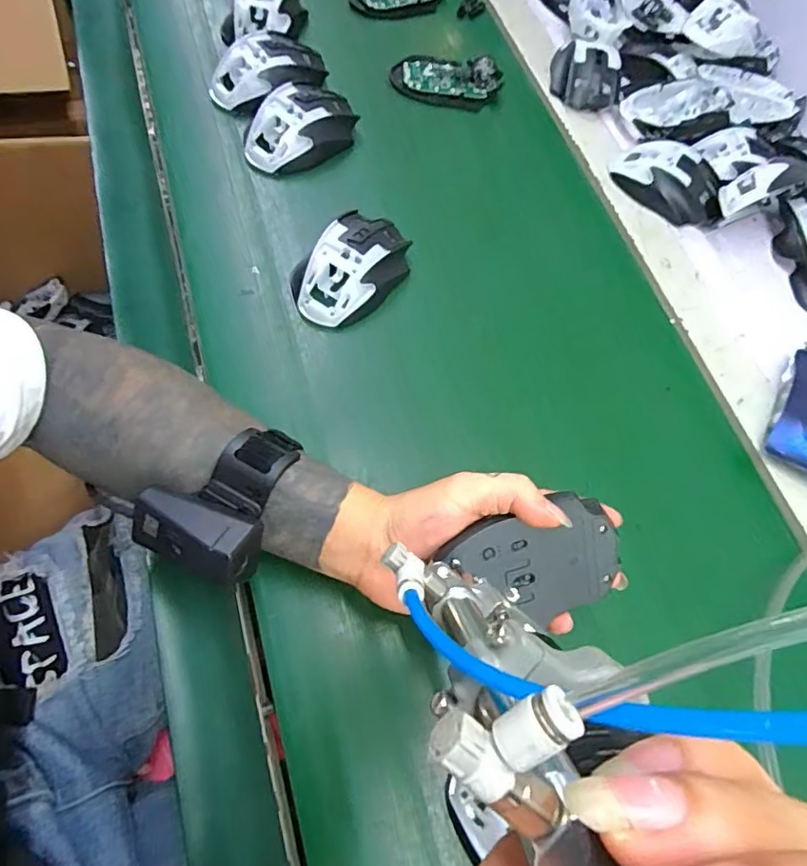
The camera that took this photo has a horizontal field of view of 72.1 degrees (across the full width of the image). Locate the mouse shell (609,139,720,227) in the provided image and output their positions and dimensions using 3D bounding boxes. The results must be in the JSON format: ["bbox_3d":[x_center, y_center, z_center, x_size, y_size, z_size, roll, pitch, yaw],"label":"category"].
[{"bbox_3d":[0.264,-0.252,0.545,0.105,0.030,0.067,43,68,14],"label":"mouse shell"}]

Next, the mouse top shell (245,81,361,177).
[{"bbox_3d":[-0.093,-0.284,0.513,0.064,0.036,0.110,40,68,13],"label":"mouse top shell"}]

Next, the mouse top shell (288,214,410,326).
[{"bbox_3d":[-0.041,-0.139,0.454,0.070,0.032,0.113,41,68,13],"label":"mouse top shell"}]

